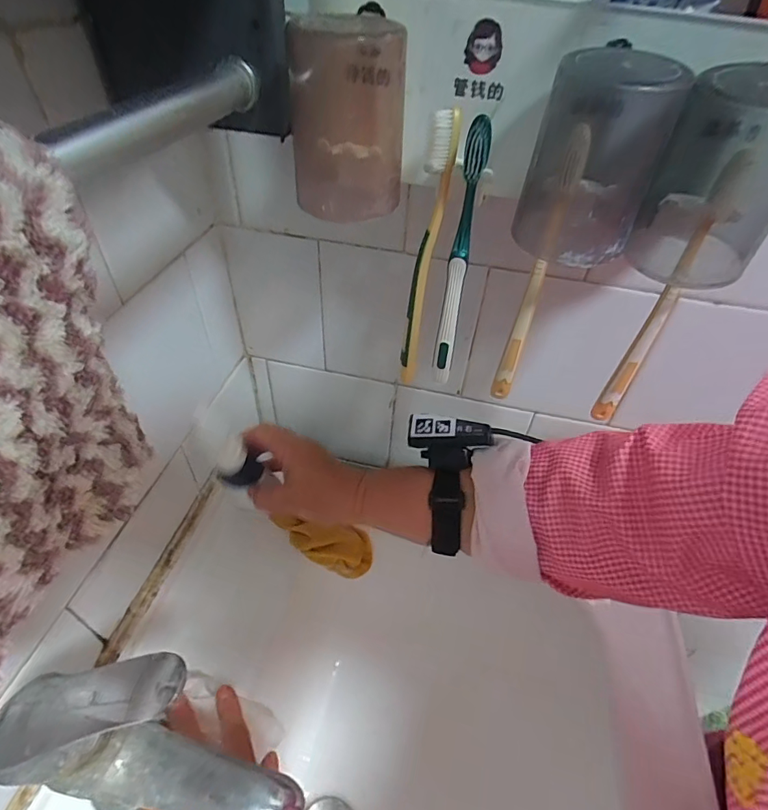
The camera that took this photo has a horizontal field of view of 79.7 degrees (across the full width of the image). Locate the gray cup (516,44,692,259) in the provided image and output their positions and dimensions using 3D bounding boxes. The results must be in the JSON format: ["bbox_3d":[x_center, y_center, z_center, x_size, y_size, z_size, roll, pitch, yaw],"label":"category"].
[{"bbox_3d":[0.103,-0.117,0.232,0.059,0.093,0.054,23,48,18],"label":"gray cup"}]

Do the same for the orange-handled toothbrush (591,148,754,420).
[{"bbox_3d":[0.168,-0.055,0.283,0.012,0.183,0.015,23,48,18],"label":"orange-handled toothbrush"}]

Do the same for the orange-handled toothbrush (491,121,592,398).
[{"bbox_3d":[0.094,-0.073,0.290,0.011,0.180,0.017,9,45,4],"label":"orange-handled toothbrush"}]

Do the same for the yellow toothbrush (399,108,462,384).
[{"bbox_3d":[0.026,-0.086,0.298,0.017,0.179,0.017,9,45,4],"label":"yellow toothbrush"}]

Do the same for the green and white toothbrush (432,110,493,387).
[{"bbox_3d":[0.046,-0.079,0.293,0.013,0.178,0.022,12,45,8],"label":"green and white toothbrush"}]

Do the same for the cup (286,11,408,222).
[{"bbox_3d":[-0.020,-0.152,0.245,0.058,0.079,0.062,2,45,-2],"label":"cup"}]

